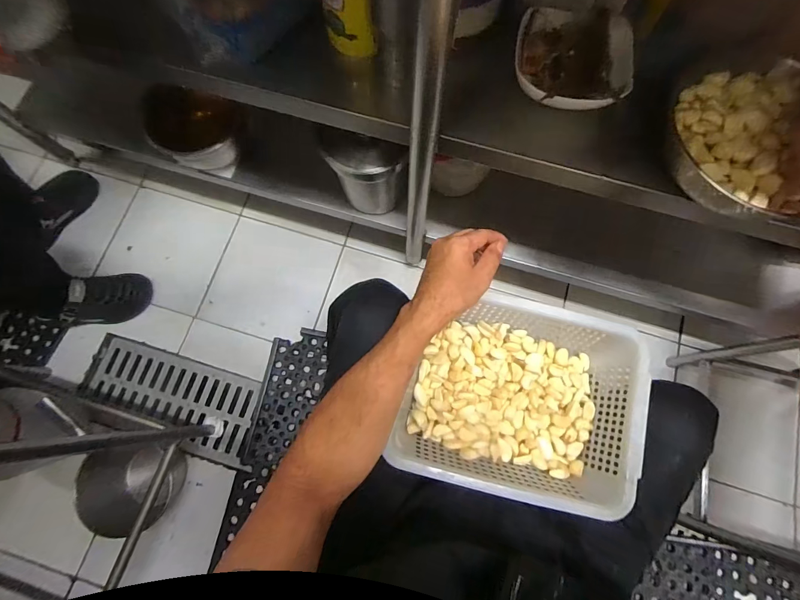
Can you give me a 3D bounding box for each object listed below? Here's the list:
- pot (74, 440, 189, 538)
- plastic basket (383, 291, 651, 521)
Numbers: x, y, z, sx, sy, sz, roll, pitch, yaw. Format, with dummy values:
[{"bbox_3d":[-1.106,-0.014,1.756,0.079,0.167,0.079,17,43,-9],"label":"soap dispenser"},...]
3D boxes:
[{"bbox_3d":[-0.559,0.397,0.801,0.170,0.110,0.180,-7,76,-2],"label":"pot"},{"bbox_3d":[0.159,0.128,0.513,0.288,0.079,0.238,13,76,3],"label":"plastic basket"}]

